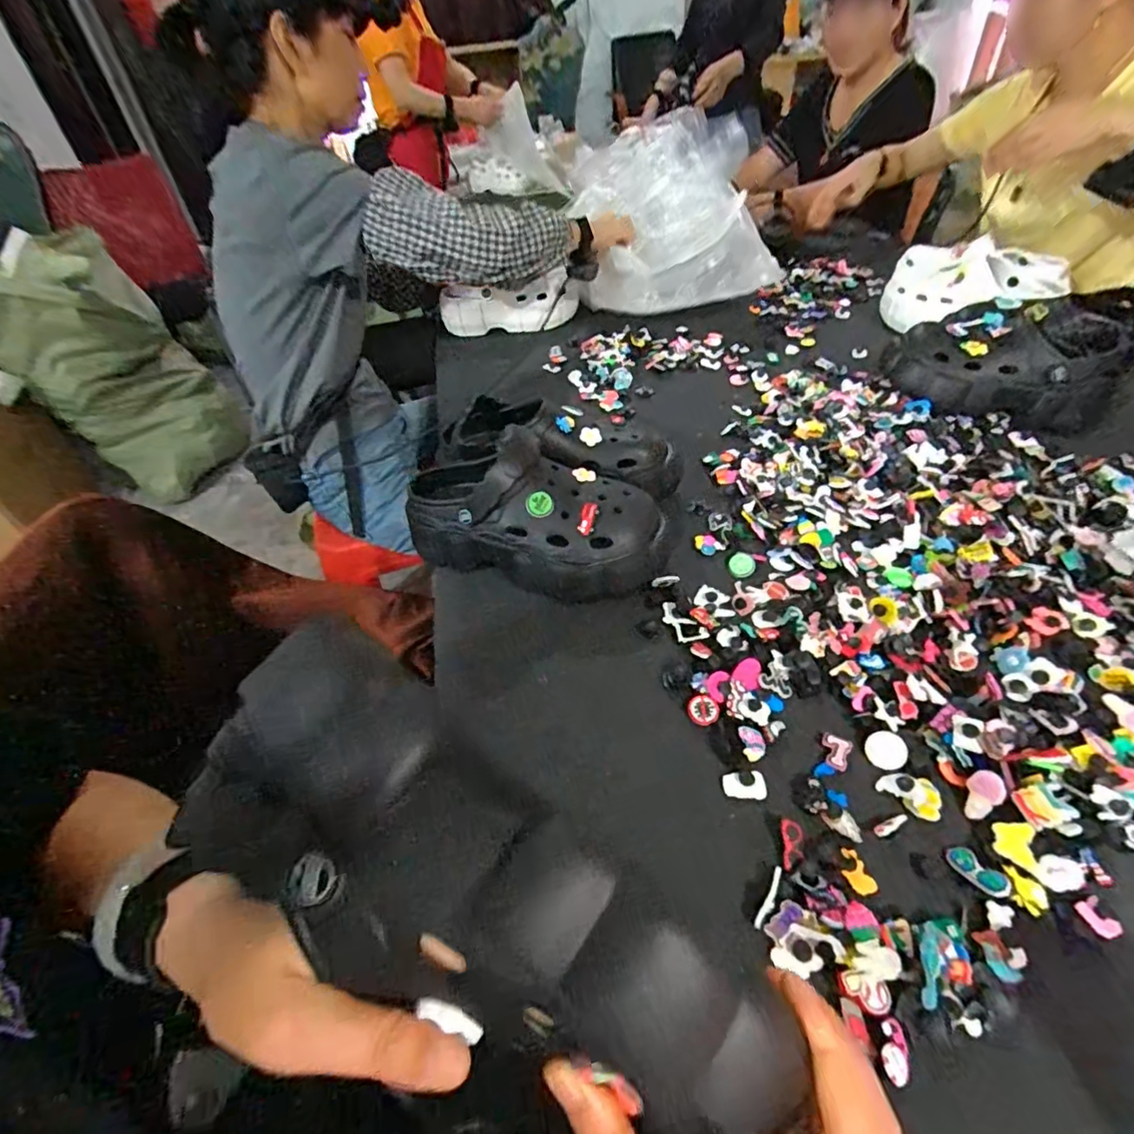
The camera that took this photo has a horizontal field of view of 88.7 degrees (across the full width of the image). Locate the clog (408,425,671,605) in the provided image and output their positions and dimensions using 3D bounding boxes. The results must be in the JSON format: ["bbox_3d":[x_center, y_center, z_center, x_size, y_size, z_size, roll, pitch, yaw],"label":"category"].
[{"bbox_3d":[-0.036,-0.056,0.584,0.265,0.119,0.117,13,48,17],"label":"clog"}]

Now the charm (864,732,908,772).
[{"bbox_3d":[0.243,0.140,0.441,0.029,0.004,0.028,-5,71,14],"label":"charm"}]

